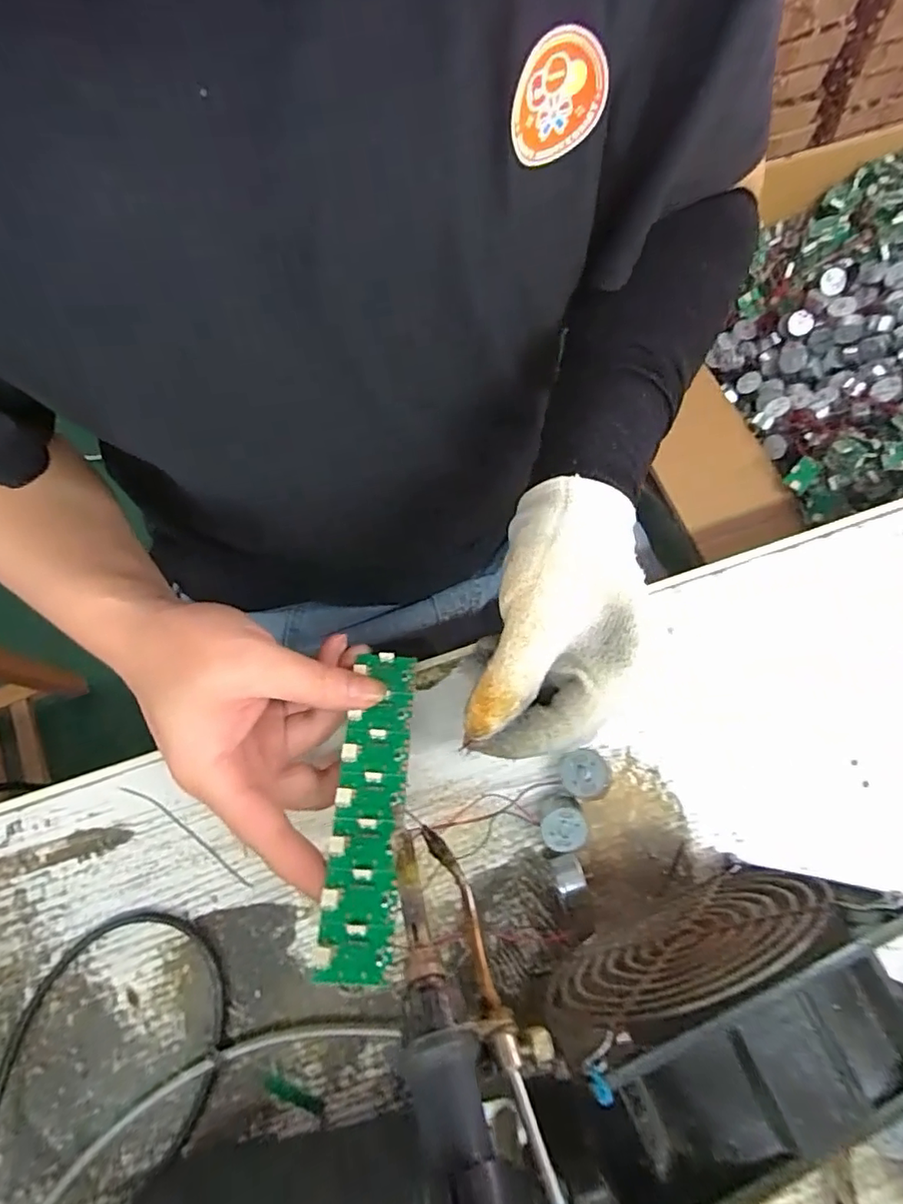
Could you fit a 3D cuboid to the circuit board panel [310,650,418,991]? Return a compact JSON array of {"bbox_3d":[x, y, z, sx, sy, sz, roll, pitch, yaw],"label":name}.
[{"bbox_3d":[-0.036,0.086,0.245,0.029,0.007,0.137,4,59,2],"label":"circuit board panel"}]

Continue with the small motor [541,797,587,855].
[{"bbox_3d":[0.055,0.113,0.279,0.021,0.020,0.025,-16,73,-4],"label":"small motor"}]

